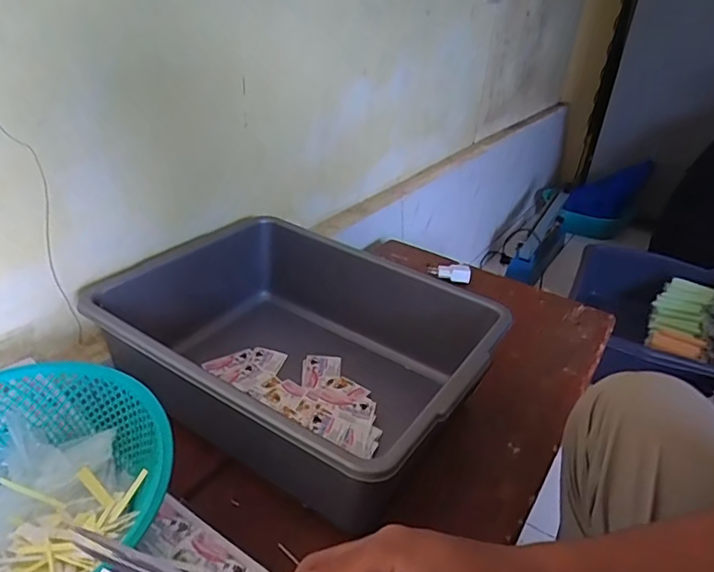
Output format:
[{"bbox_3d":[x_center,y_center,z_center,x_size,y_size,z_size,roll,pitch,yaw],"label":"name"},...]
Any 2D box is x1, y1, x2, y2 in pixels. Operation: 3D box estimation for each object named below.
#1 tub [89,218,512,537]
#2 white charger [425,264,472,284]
[{"bbox_3d":[-0.064,0.069,0.626,0.392,0.132,0.305,23,34,29],"label":"tub"},{"bbox_3d":[0.157,-0.028,0.936,0.076,0.027,0.031,13,31,14],"label":"white charger"}]

